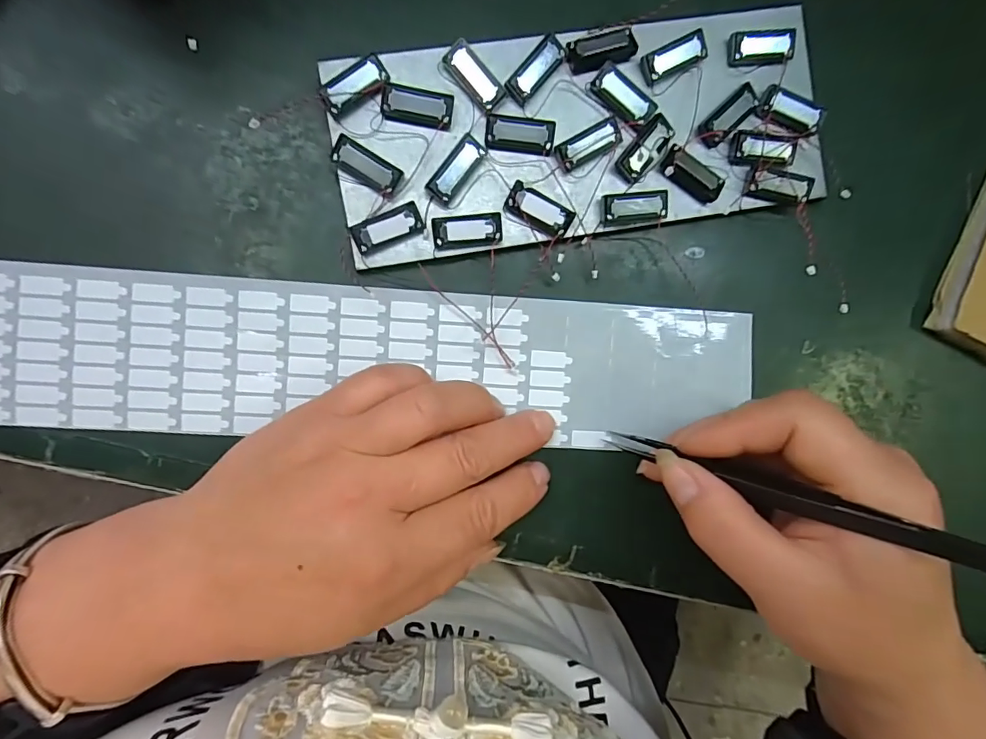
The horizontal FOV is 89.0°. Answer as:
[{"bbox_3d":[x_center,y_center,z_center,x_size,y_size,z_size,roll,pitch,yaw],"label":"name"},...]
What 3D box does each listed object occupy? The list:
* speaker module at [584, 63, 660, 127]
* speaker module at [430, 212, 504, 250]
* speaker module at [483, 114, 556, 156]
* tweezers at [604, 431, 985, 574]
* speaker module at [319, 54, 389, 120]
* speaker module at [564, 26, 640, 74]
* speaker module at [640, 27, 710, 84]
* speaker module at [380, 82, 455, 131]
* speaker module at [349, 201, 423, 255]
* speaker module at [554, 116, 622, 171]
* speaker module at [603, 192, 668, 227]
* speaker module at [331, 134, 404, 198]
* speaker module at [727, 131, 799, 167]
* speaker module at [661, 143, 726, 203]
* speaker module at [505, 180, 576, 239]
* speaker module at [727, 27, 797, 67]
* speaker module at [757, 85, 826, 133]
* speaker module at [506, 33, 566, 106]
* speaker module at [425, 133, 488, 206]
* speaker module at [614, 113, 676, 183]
[{"bbox_3d":[0.052,-0.108,0.197,0.027,0.004,0.012,37,90,-7],"label":"speaker module"},{"bbox_3d":[-0.010,-0.054,0.195,0.027,0.007,0.011,-7,94,-5],"label":"speaker module"},{"bbox_3d":[0.011,-0.091,0.195,0.027,0.006,0.012,2,93,-6],"label":"speaker module"},{"bbox_3d":[0.093,0.040,0.161,0.006,0.121,0.008,11,93,-48],"label":"tweezers"},{"bbox_3d":[-0.052,-0.106,0.188,0.026,0.006,0.011,-34,96,-3],"label":"speaker module"},{"bbox_3d":[0.043,-0.126,0.196,0.028,0.004,0.012,-17,95,-4],"label":"speaker module"},{"bbox_3d":[0.073,-0.125,0.200,0.027,0.004,0.011,-27,96,-3],"label":"speaker module"},{"bbox_3d":[-0.029,-0.102,0.191,0.026,0.006,0.015,9,93,-6],"label":"speaker module"},{"bbox_3d":[-0.040,-0.054,0.192,0.026,0.008,0.011,-24,96,-4],"label":"speaker module"},{"bbox_3d":[0.038,-0.089,0.198,0.027,0.005,0.010,-29,96,-3],"label":"speaker module"},{"bbox_3d":[0.057,-0.065,0.202,0.028,0.007,0.011,-9,95,-5],"label":"speaker module"},{"bbox_3d":[-0.048,-0.077,0.191,0.026,0.006,0.012,32,90,-7],"label":"speaker module"},{"bbox_3d":[0.112,-0.090,0.203,0.027,0.005,0.015,1,94,-6],"label":"speaker module"},{"bbox_3d":[0.082,-0.079,0.203,0.027,0.004,0.012,31,90,-7],"label":"speaker module"},{"bbox_3d":[0.018,-0.062,0.198,0.027,0.007,0.011,28,91,-7],"label":"speaker module"},{"bbox_3d":[0.110,-0.132,0.205,0.027,0.007,0.012,-7,91,-6],"label":"speaker module"},{"bbox_3d":[0.123,-0.106,0.204,0.027,0.004,0.013,18,88,-6],"label":"speaker module"},{"bbox_3d":[0.017,-0.117,0.194,0.010,0.005,0.026,42,89,-7],"label":"speaker module"},{"bbox_3d":[-0.014,-0.077,0.194,0.010,0.006,0.027,37,90,-7],"label":"speaker module"},{"bbox_3d":[0.061,-0.089,0.201,0.012,0.004,0.026,37,90,-7],"label":"speaker module"}]

